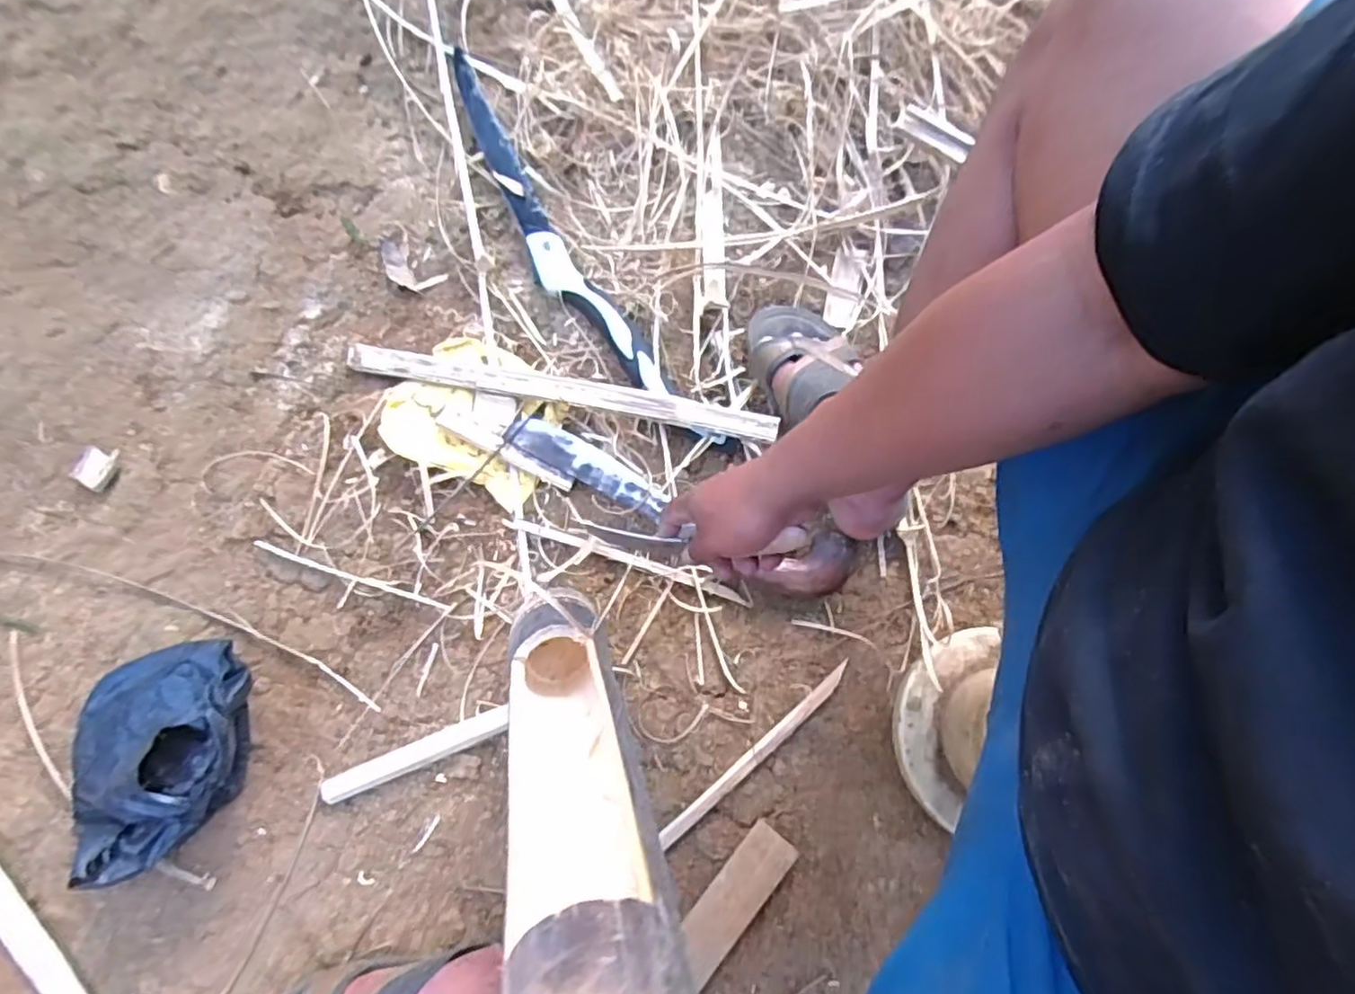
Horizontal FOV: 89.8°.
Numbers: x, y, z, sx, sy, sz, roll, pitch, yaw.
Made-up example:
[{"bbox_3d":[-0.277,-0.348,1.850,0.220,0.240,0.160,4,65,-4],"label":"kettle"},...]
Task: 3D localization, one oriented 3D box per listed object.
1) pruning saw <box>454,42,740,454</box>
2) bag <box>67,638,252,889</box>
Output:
[{"bbox_3d":[-0.134,-0.289,0.782,0.073,0.031,0.612,-32,76,-6],"label":"pruning saw"},{"bbox_3d":[-0.474,0.239,0.635,0.163,0.099,0.189,-6,77,-1],"label":"bag"}]

